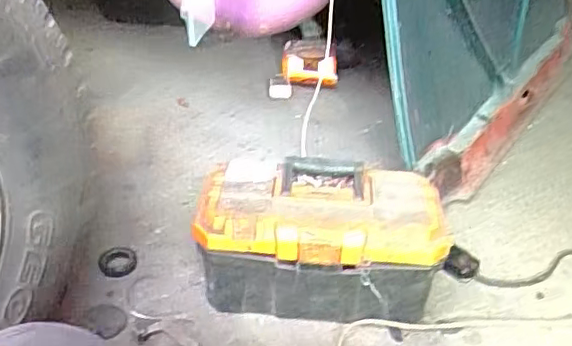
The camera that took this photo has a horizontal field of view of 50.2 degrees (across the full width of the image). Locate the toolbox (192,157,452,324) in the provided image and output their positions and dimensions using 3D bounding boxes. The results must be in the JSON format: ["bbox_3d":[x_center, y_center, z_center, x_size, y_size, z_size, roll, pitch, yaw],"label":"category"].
[{"bbox_3d":[0.052,0.124,1.010,0.377,0.208,0.185,4,33,1],"label":"toolbox"}]

